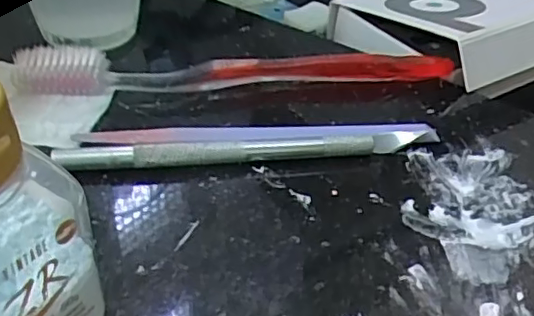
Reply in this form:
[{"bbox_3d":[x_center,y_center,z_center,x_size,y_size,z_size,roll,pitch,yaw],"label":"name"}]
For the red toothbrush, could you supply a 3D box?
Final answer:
[{"bbox_3d":[-0.010,-0.038,0.253,0.185,0.016,0.014,-1,38,-7],"label":"red toothbrush"}]

